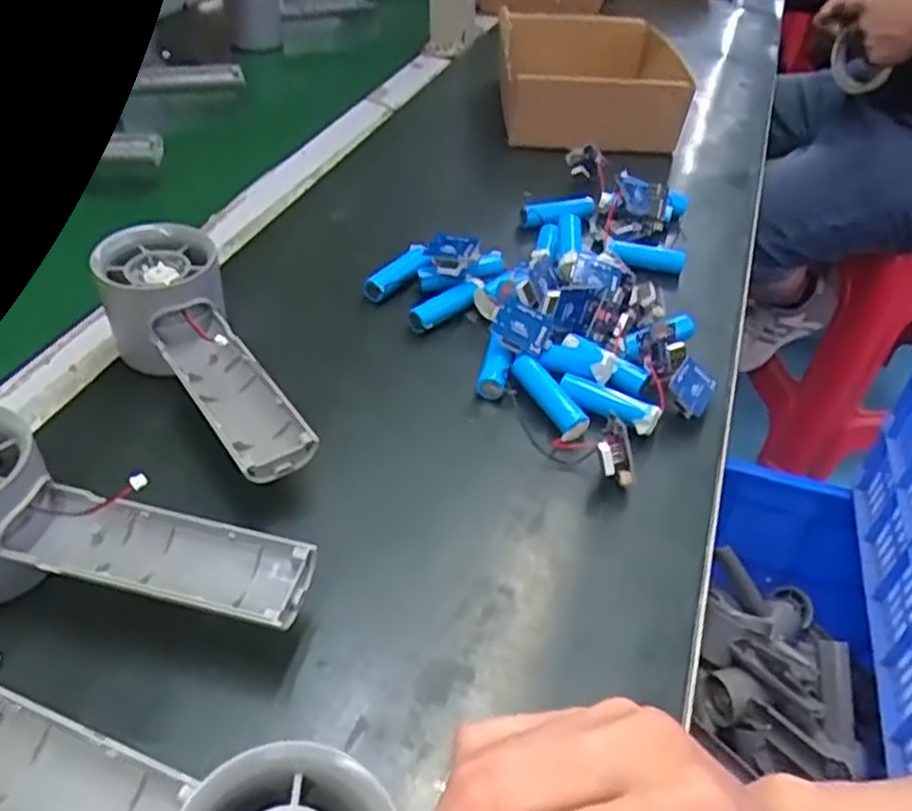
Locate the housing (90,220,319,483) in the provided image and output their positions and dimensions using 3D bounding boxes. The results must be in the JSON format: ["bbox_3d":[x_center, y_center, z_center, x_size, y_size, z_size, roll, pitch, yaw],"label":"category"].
[{"bbox_3d":[-0.117,-0.020,0.348,0.055,0.062,0.144,-20,48,-23],"label":"housing"}]

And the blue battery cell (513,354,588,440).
[{"bbox_3d":[0.045,-0.004,0.374,0.014,0.015,0.051,-22,48,-25],"label":"blue battery cell"}]

